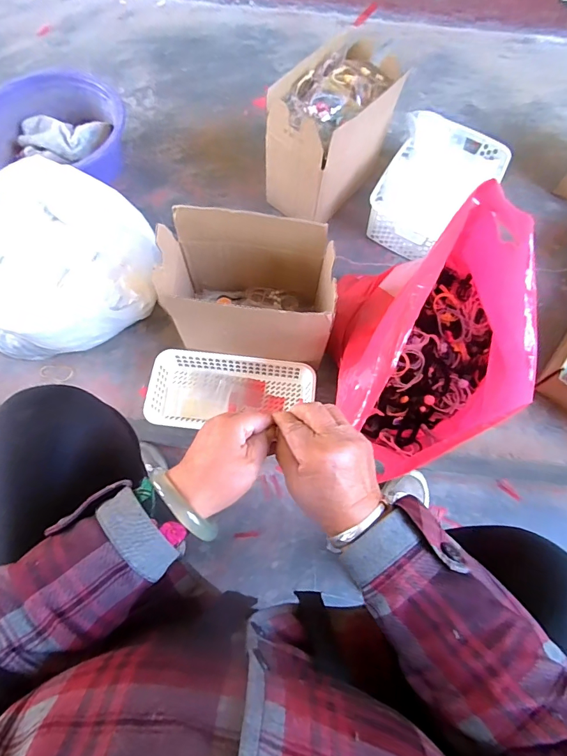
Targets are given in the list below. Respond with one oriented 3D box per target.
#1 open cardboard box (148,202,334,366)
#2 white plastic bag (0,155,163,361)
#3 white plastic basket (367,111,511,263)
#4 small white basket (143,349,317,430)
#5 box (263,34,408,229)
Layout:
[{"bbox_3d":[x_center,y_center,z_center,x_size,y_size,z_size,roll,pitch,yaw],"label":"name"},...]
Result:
[{"bbox_3d":[-0.051,-0.124,0.616,0.240,0.186,0.147,7,68,1],"label":"open cardboard box"},{"bbox_3d":[-0.376,-0.180,0.673,0.297,0.175,0.255,-11,69,-6],"label":"white plastic bag"},{"bbox_3d":[0.303,-0.371,0.810,0.193,0.099,0.289,27,70,9],"label":"white plastic basket"},{"bbox_3d":[-0.083,0.029,0.673,0.267,0.051,0.124,5,68,1],"label":"small white basket"},{"bbox_3d":[0.089,-0.451,0.767,0.143,0.213,0.245,37,72,12],"label":"box"}]

